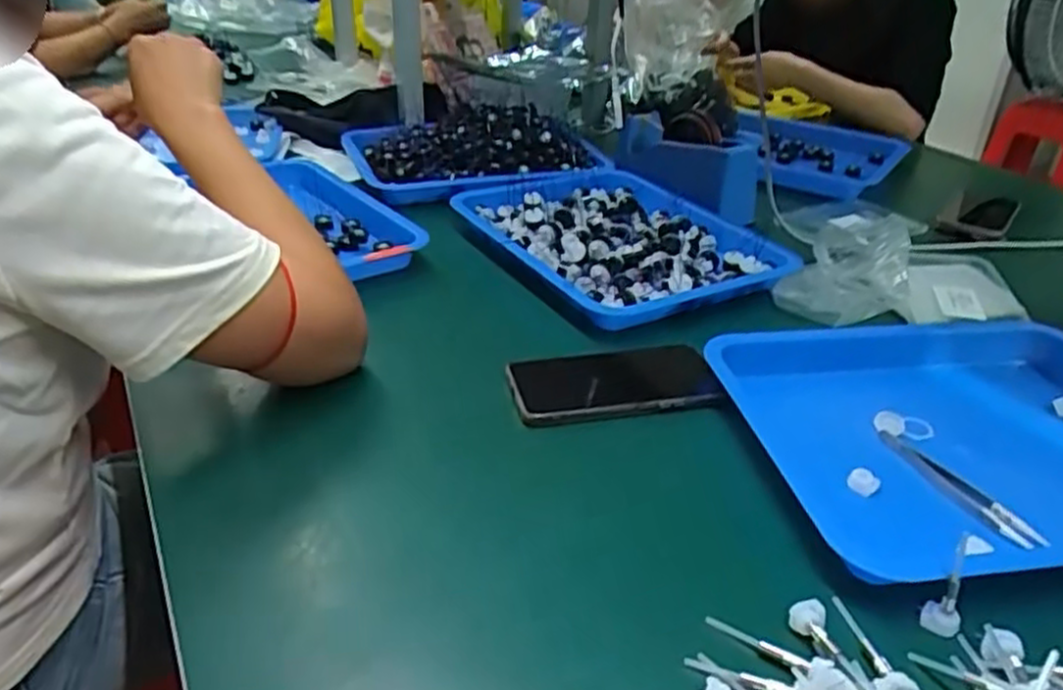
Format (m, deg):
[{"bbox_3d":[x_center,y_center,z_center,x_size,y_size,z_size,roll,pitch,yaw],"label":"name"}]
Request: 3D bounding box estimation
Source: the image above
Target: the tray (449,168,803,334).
[{"bbox_3d":[0.087,-0.118,0.826,0.255,0.041,0.323,-16,36,-26],"label":"tray"}]

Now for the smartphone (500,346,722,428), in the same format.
[{"bbox_3d":[0.064,0.027,0.601,0.160,0.011,0.086,-3,32,-8],"label":"smartphone"}]

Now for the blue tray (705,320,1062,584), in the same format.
[{"bbox_3d":[0.321,0.054,0.542,0.321,0.034,0.256,-4,32,-10],"label":"blue tray"}]

